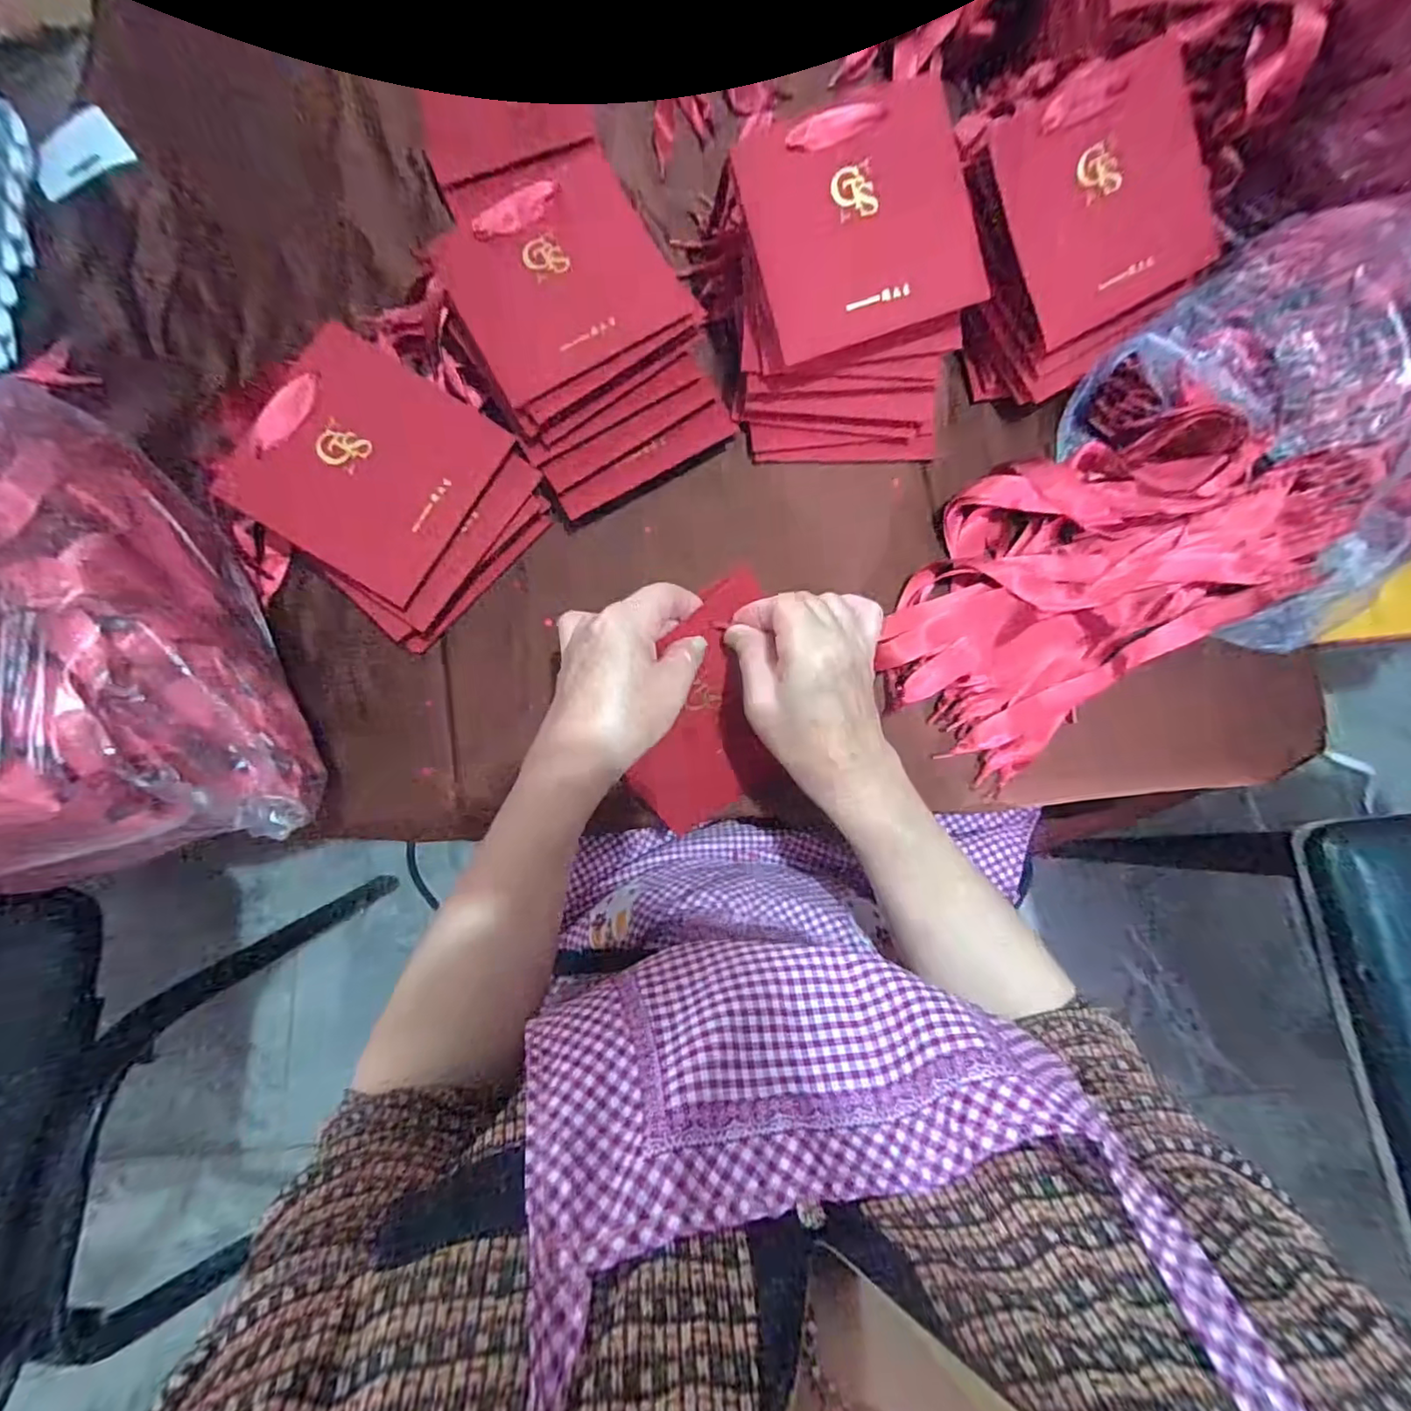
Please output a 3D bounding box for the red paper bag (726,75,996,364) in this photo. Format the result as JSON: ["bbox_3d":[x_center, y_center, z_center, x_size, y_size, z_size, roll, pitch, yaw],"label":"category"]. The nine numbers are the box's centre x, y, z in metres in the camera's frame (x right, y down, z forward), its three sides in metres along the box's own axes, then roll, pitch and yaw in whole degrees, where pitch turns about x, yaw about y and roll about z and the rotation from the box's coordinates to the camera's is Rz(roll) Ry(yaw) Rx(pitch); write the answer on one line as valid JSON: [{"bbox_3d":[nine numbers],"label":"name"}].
[{"bbox_3d":[0.102,-0.320,0.402,0.141,0.010,0.142,-16,97,3],"label":"red paper bag"}]

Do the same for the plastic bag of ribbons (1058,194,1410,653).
[{"bbox_3d":[0.470,-0.227,0.447,0.320,0.107,0.260,-35,82,-8],"label":"plastic bag of ribbons"}]

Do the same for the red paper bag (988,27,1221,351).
[{"bbox_3d":[0.277,-0.352,0.420,0.142,0.011,0.146,-28,104,1],"label":"red paper bag"}]

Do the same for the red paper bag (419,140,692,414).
[{"bbox_3d":[-0.102,-0.300,0.425,0.142,0.012,0.140,-29,85,-3],"label":"red paper bag"}]

